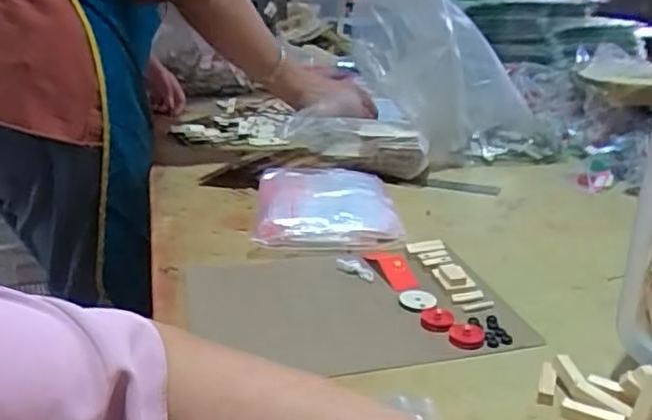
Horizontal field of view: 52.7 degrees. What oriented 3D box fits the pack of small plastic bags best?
[{"bbox_3d":[0.001,-0.006,0.827,0.173,0.036,0.227,-1,21,0],"label":"pack of small plastic bags"}]

